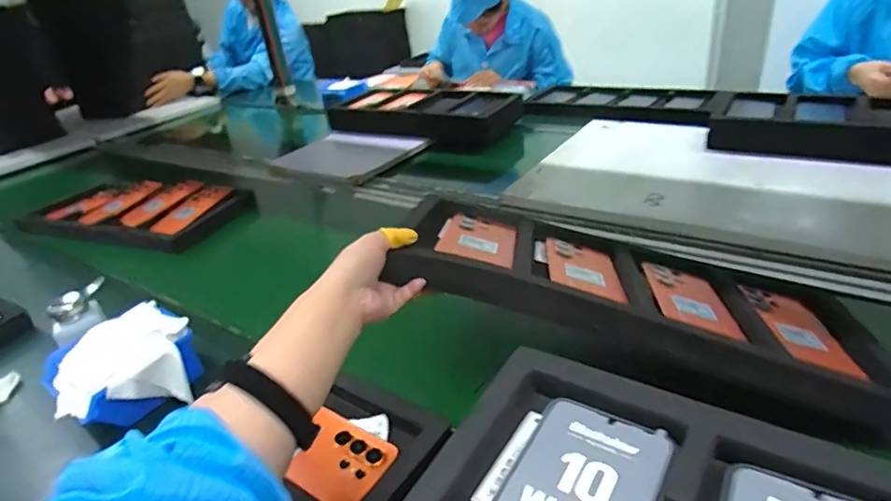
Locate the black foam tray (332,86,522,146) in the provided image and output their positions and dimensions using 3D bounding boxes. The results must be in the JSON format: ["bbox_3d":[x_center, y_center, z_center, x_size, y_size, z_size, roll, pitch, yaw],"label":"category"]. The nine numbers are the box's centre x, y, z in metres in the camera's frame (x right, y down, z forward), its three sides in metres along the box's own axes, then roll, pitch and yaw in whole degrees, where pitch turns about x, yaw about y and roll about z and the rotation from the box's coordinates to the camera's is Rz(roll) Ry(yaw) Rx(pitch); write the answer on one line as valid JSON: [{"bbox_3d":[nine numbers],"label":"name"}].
[{"bbox_3d":[-0.056,-0.371,1.433,0.498,0.079,0.213,11,34,28],"label":"black foam tray"}]

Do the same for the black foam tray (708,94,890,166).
[{"bbox_3d":[0.767,-0.230,0.977,0.482,0.060,0.233,16,36,33],"label":"black foam tray"}]

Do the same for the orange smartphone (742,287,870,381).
[{"bbox_3d":[0.361,0.077,0.544,0.063,0.005,0.150,9,25,4],"label":"orange smartphone"}]

